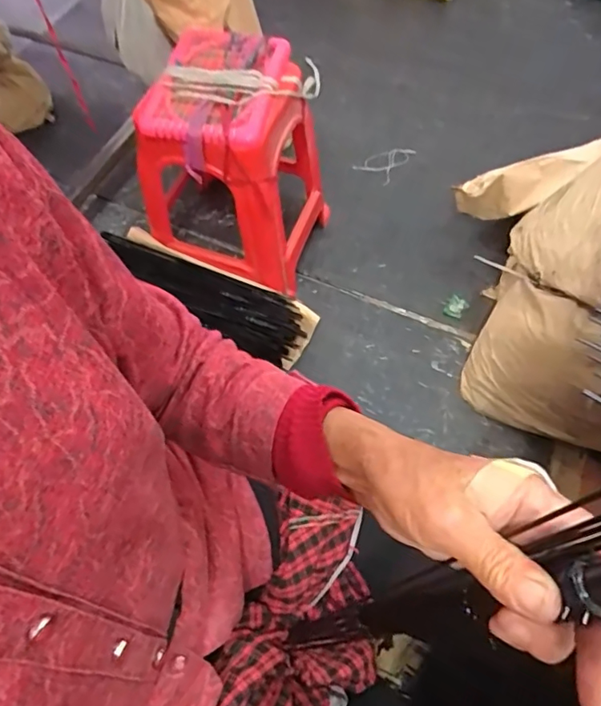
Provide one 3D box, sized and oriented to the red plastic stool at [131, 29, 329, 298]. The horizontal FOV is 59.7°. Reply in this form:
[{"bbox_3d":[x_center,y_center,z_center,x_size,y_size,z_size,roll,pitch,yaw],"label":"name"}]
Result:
[{"bbox_3d":[-0.141,-0.428,1.279,0.338,0.477,0.382,13,63,9],"label":"red plastic stool"}]

